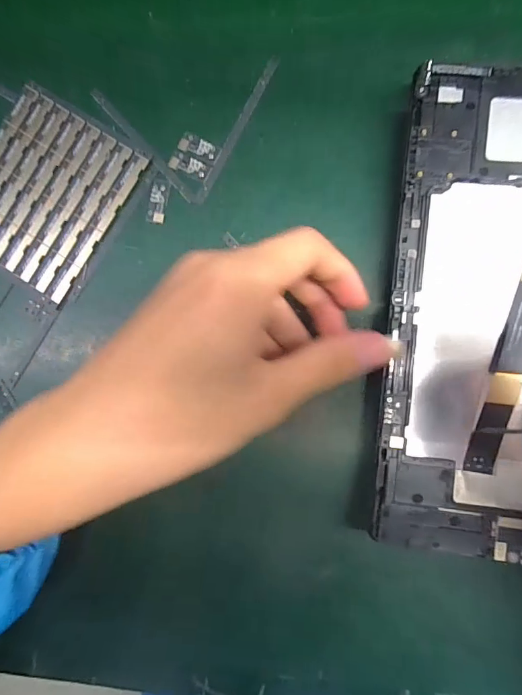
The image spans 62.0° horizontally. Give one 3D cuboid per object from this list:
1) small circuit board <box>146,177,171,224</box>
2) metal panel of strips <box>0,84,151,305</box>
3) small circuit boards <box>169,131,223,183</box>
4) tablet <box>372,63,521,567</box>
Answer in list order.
[{"bbox_3d":[-0.062,-0.088,0.260,0.011,0.004,0.026,10,90,7],"label":"small circuit board"},{"bbox_3d":[-0.133,-0.094,0.267,0.093,0.004,0.102,33,92,6],"label":"metal panel of strips"},{"bbox_3d":[-0.039,-0.114,0.259,0.026,0.004,0.023,25,92,6],"label":"small circuit boards"},{"bbox_3d":[0.141,-0.017,0.213,0.147,0.010,0.241,6,89,7],"label":"tablet"}]

